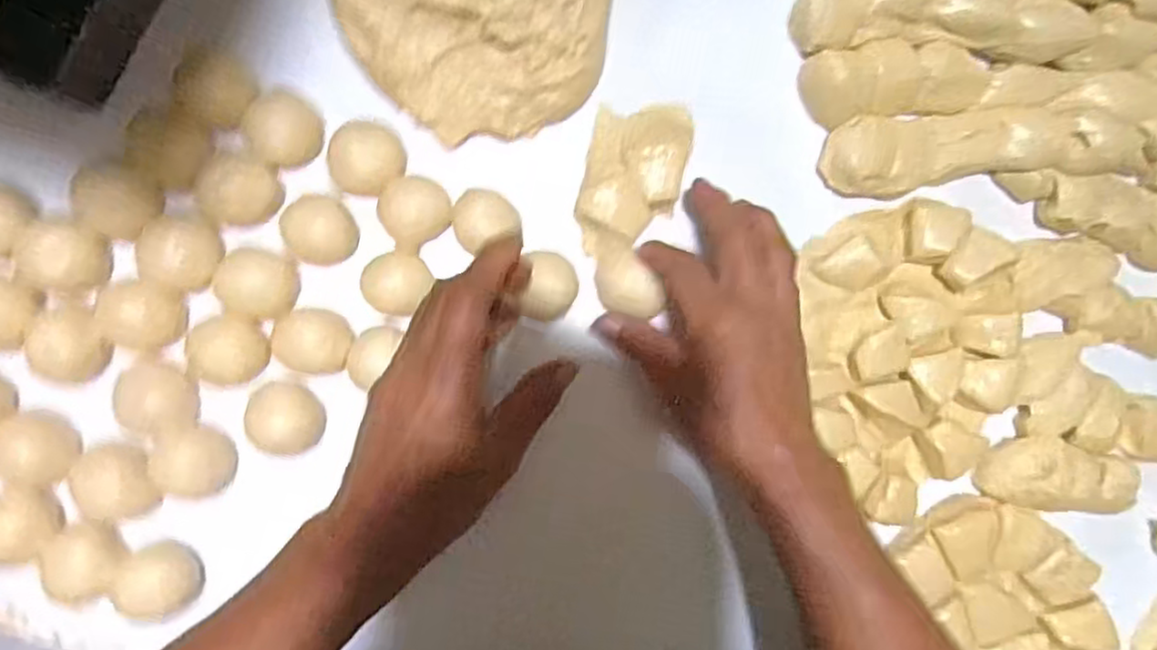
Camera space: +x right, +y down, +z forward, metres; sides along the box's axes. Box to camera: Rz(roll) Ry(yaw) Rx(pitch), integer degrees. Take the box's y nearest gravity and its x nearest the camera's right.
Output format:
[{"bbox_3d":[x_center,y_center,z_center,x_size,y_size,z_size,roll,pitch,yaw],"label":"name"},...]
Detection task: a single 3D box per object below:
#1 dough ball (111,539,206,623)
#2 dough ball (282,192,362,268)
[{"bbox_3d":[-0.248,0.153,0.435,0.038,0.033,0.043,-40,96,-6],"label":"dough ball"},{"bbox_3d":[-0.156,-0.057,0.441,0.042,0.025,0.039,0,91,-8],"label":"dough ball"}]

